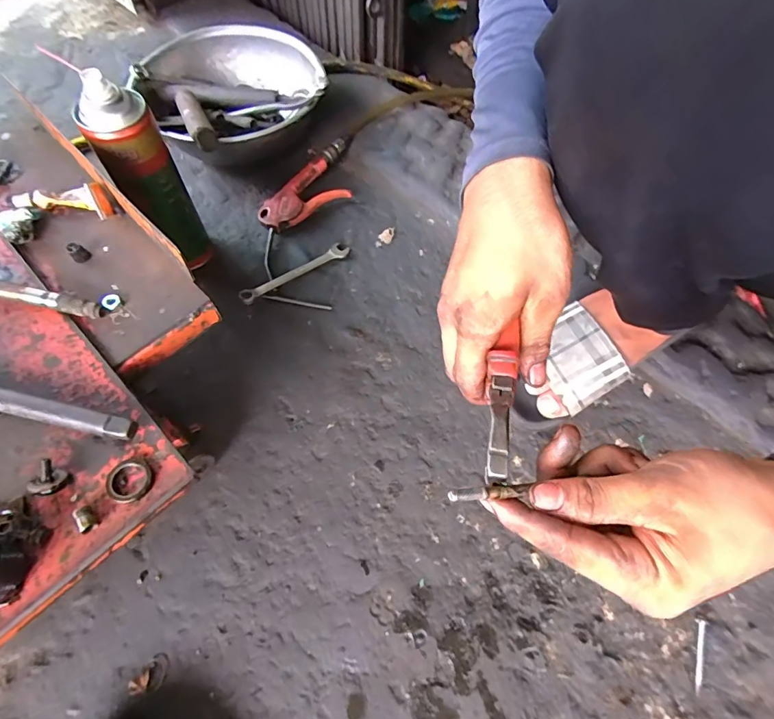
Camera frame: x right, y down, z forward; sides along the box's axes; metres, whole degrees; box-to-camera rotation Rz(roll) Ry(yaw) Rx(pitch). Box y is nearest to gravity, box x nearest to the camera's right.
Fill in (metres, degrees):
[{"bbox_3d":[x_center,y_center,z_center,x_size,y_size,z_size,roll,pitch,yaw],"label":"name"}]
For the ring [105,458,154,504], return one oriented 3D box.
[{"bbox_3d":[-0.167,0.078,0.276,0.027,0.005,0.027,1,63,-3],"label":"ring"}]

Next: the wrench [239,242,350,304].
[{"bbox_3d":[-0.118,-0.116,0.554,0.158,0.013,0.022,-33,70,-18],"label":"wrench"}]

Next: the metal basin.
[{"bbox_3d":[-0.220,-0.387,0.630,0.237,0.083,0.248,1,63,-3],"label":"metal basin"}]

